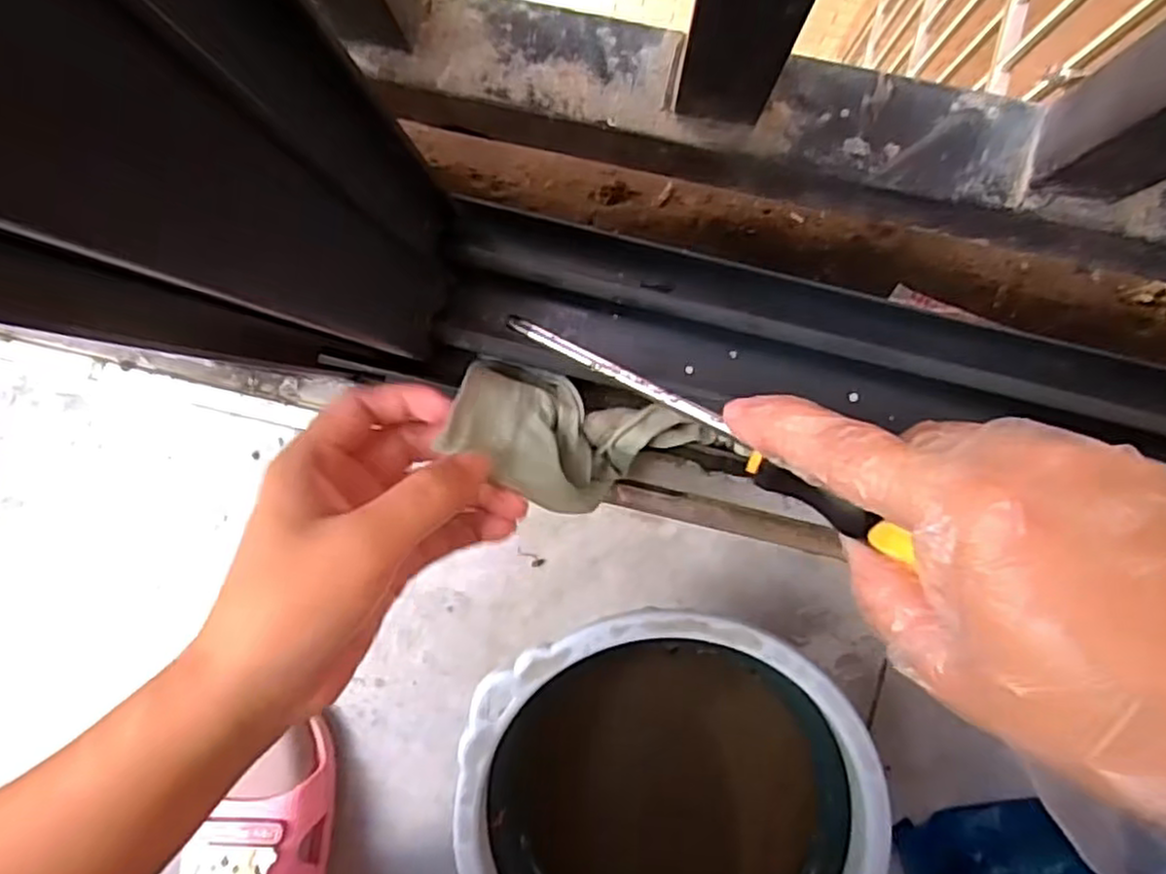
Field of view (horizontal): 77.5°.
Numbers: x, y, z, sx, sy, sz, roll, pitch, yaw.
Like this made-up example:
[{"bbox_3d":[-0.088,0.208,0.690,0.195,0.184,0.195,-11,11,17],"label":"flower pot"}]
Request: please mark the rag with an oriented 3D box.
[{"bbox_3d":[-0.002,0.005,0.290,0.104,0.049,0.048,17,92,2],"label":"rag"}]

